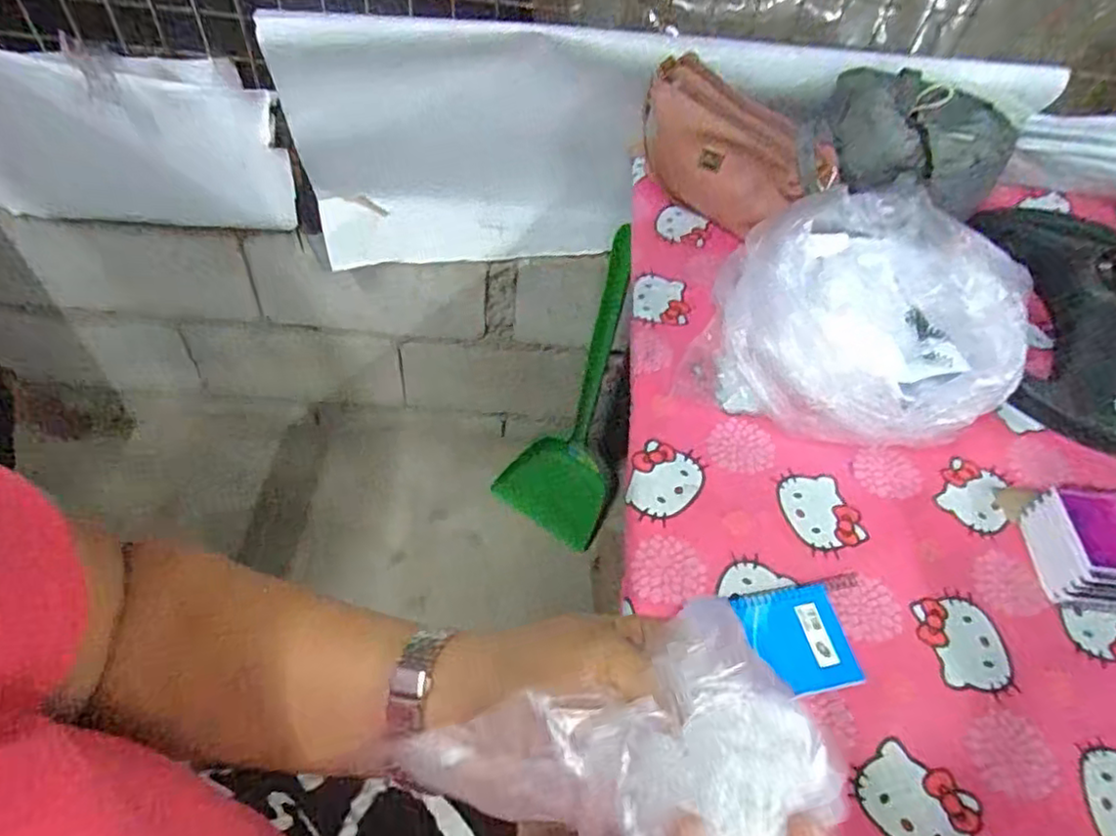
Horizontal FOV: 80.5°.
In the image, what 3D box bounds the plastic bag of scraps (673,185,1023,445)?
[{"bbox_3d":[0.302,-0.104,0.669,0.273,0.168,0.243,22,55,11],"label":"plastic bag of scraps"}]

